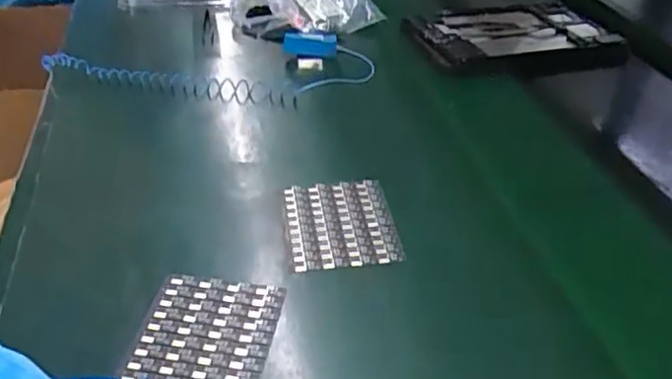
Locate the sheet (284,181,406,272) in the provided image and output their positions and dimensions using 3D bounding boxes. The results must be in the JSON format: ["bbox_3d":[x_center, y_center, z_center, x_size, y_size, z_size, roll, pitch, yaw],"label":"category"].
[{"bbox_3d":[0.004,0.025,0.477,0.079,0.009,0.090,-4,36,-8],"label":"sheet"}]

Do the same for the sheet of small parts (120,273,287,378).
[{"bbox_3d":[-0.082,0.091,0.388,0.082,0.009,0.093,8,36,8],"label":"sheet of small parts"}]

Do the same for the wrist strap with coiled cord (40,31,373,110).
[{"bbox_3d":[-0.134,-0.143,0.699,0.343,0.036,0.159,11,37,12],"label":"wrist strap with coiled cord"}]

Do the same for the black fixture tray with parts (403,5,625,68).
[{"bbox_3d":[0.212,-0.199,0.792,0.245,0.015,0.138,-9,38,-17],"label":"black fixture tray with parts"}]

